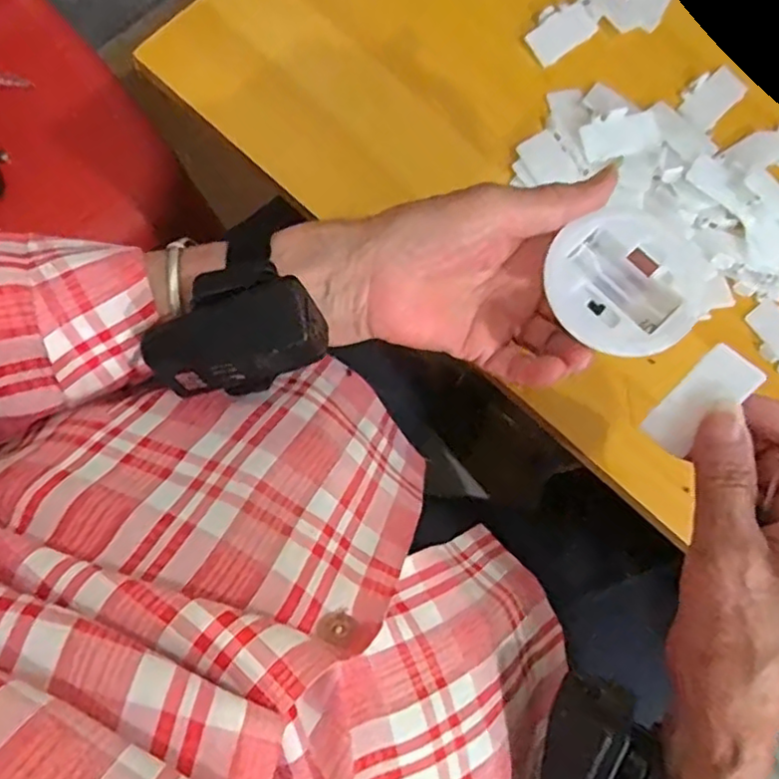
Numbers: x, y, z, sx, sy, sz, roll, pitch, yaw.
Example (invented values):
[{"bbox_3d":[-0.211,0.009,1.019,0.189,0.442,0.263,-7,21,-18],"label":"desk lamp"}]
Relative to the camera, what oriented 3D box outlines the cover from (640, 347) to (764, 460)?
[{"bbox_3d":[0.125,0.005,0.260,0.021,0.005,0.047,44,113,10],"label":"cover"}]

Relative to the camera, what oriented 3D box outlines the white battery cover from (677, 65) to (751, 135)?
[{"bbox_3d":[0.203,-0.182,0.403,0.023,0.004,0.051,44,78,10],"label":"white battery cover"}]

